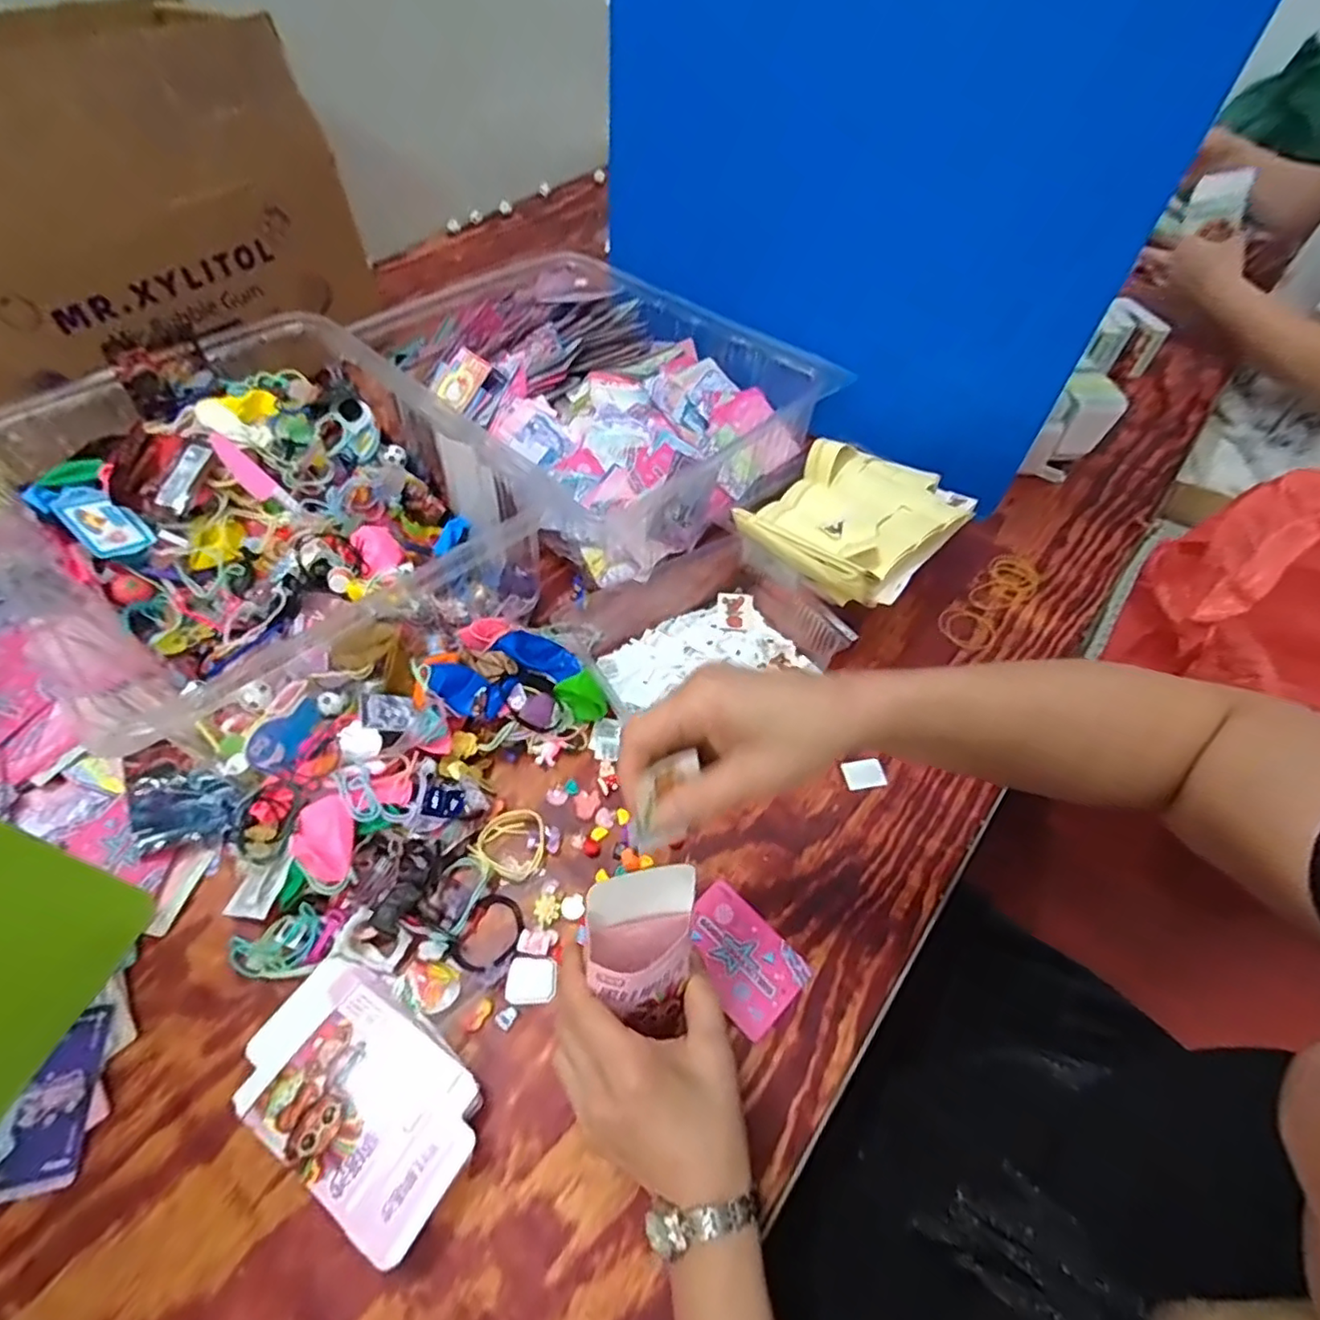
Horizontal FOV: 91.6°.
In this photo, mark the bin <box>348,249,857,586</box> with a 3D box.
[{"bbox_3d":[-0.081,-0.300,0.726,0.461,0.099,0.354,35,61,22],"label":"bin"}]

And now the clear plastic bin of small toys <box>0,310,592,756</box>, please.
[{"bbox_3d":[-0.363,-0.128,0.577,0.446,0.105,0.391,37,61,23],"label":"clear plastic bin of small toys"}]

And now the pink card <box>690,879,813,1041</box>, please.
[{"bbox_3d":[0.054,0.202,0.441,0.059,0.004,0.085,-37,63,-24],"label":"pink card"}]

